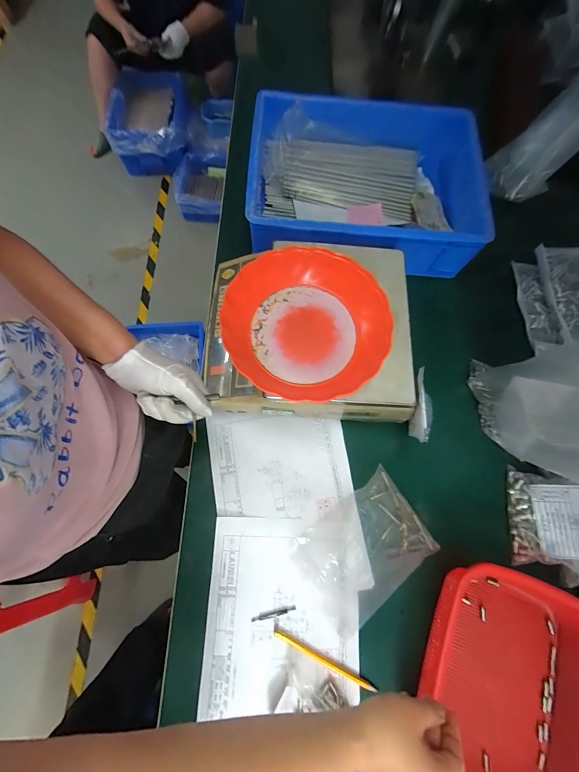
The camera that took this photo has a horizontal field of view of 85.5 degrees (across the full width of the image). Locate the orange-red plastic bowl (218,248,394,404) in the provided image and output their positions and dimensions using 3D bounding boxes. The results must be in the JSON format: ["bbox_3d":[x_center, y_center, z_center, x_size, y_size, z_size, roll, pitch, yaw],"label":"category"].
[{"bbox_3d":[0.021,-0.077,0.429,0.211,0.067,0.210,0,74,-1],"label":"orange-red plastic bowl"}]

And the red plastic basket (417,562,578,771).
[{"bbox_3d":[0.287,0.400,0.396,0.204,0.064,0.293,18,74,4],"label":"red plastic basket"}]

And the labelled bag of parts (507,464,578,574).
[{"bbox_3d":[0.424,0.209,0.467,0.153,0.057,0.139,10,72,1],"label":"labelled bag of parts"}]

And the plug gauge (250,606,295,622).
[{"bbox_3d":[-0.022,0.323,0.443,0.063,0.004,0.008,-12,75,-5],"label":"plug gauge"}]

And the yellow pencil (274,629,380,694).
[{"bbox_3d":[0.046,0.375,0.427,0.147,0.004,0.010,26,75,6],"label":"yellow pencil"}]

